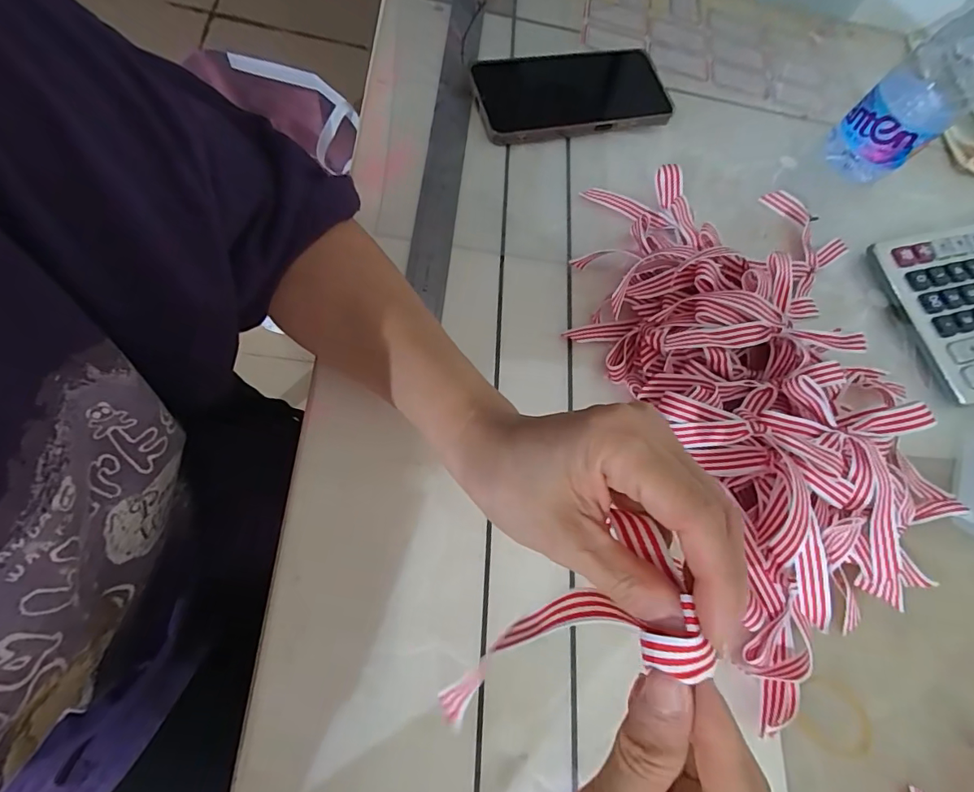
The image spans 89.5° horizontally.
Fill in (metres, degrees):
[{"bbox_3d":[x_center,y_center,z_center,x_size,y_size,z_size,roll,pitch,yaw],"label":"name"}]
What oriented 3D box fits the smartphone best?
[{"bbox_3d":[0.072,-0.250,0.405,0.164,0.010,0.078,-14,75,-14],"label":"smartphone"}]

